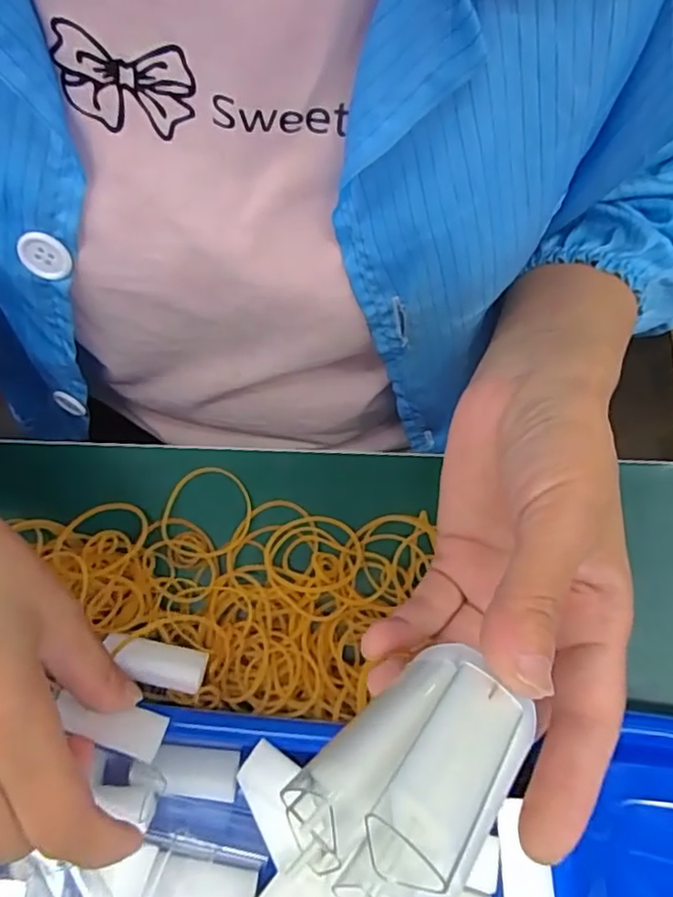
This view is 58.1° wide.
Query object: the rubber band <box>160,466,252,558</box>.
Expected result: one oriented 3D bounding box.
[{"bbox_3d":[-0.065,0.031,0.306,0.044,0.004,0.047,0,75,0],"label":"rubber band"}]

